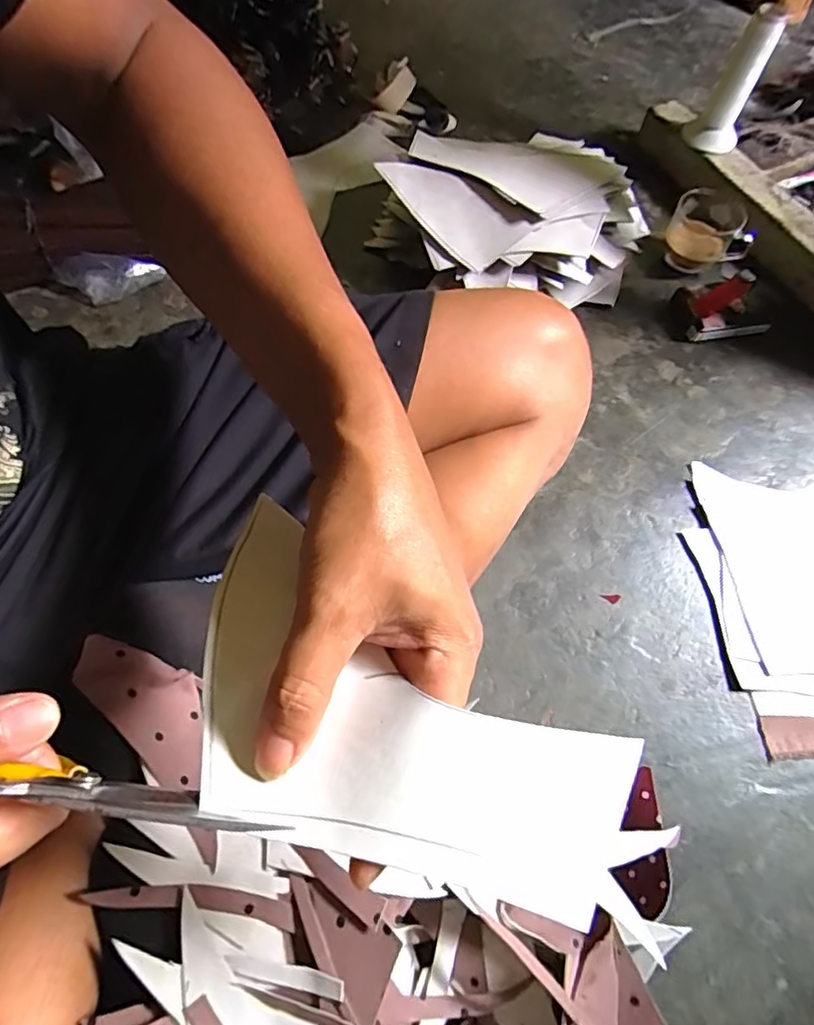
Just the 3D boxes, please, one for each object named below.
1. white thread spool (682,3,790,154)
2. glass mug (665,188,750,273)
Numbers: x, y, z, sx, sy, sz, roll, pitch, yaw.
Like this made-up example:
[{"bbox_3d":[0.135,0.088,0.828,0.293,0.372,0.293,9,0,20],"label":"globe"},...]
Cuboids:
[{"bbox_3d":[0.372,-0.485,0.630,0.056,0.132,0.046,30,67,12],"label":"white thread spool"},{"bbox_3d":[0.342,-0.323,0.646,0.080,0.057,0.071,1,64,-2],"label":"glass mug"}]

